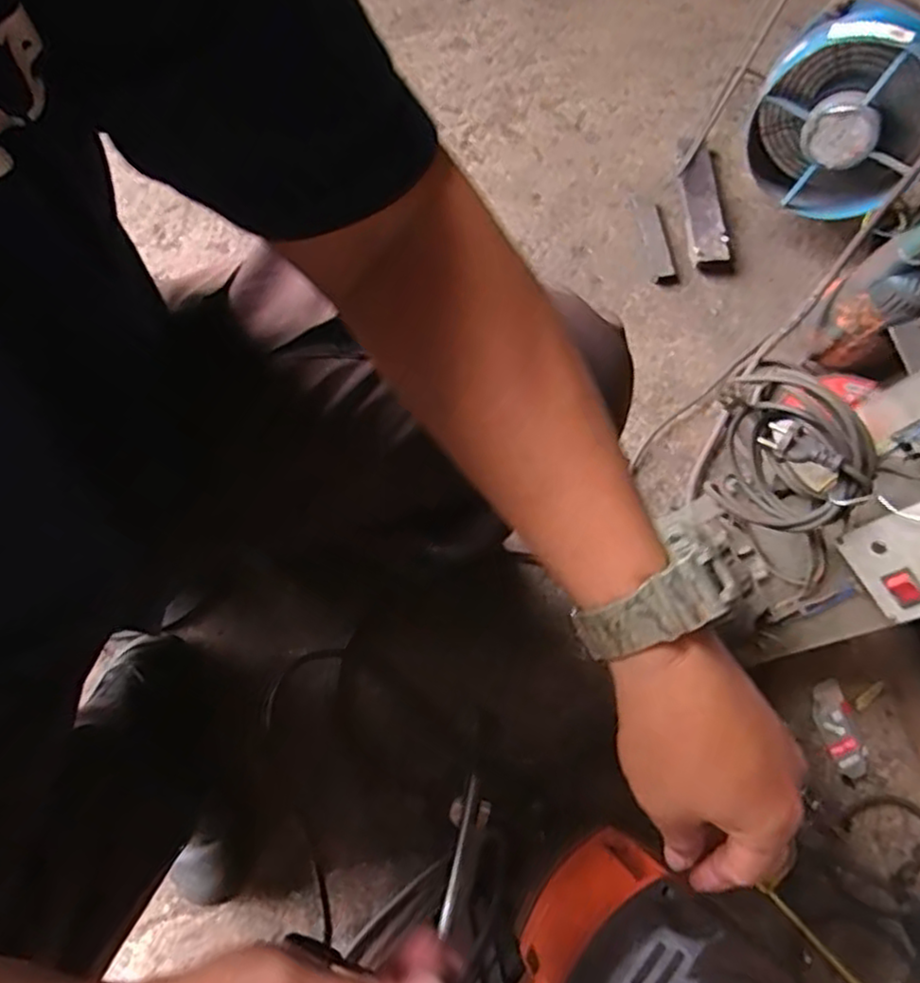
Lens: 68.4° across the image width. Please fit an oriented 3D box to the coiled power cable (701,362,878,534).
[{"bbox_3d":[0.294,-0.035,0.632,0.084,0.161,0.146,-28,81,-8],"label":"coiled power cable"}]

